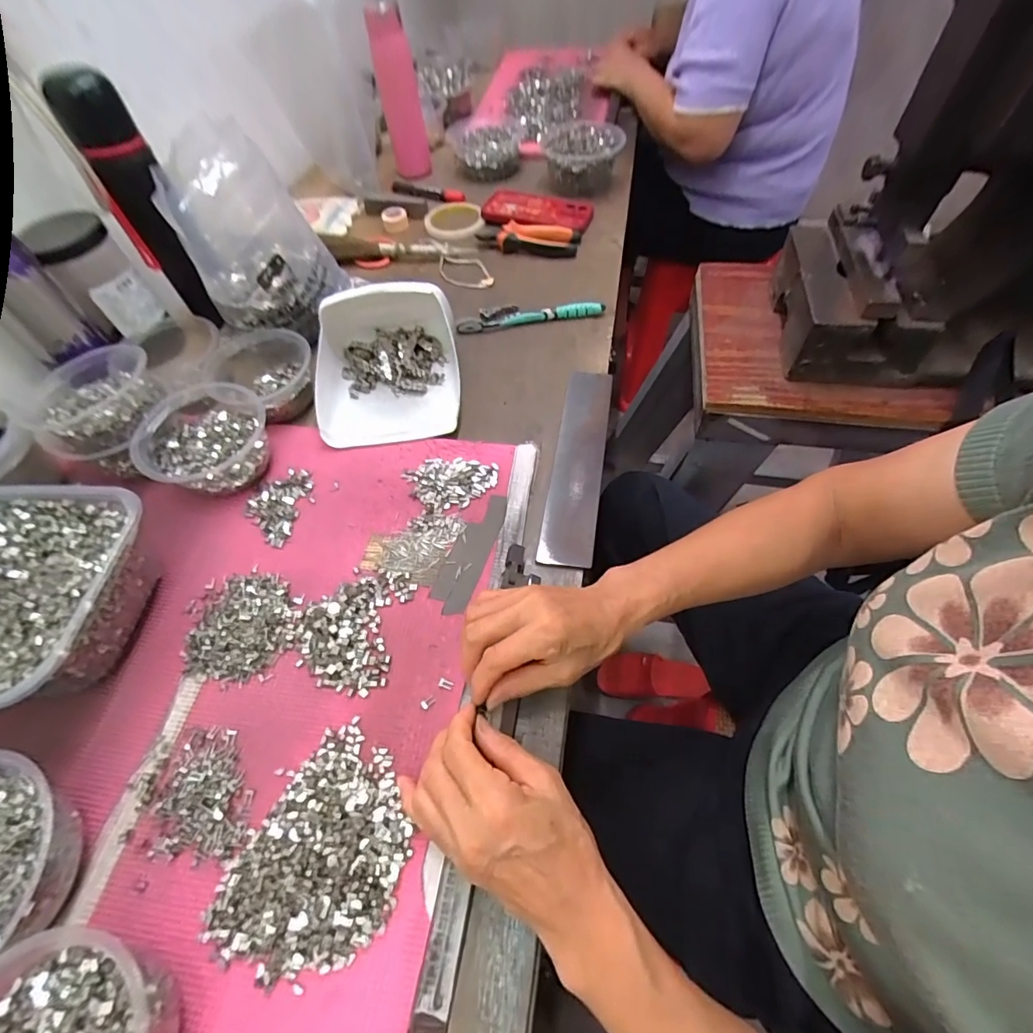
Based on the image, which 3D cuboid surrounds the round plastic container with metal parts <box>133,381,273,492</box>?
[{"bbox_3d":[-0.303,-0.070,0.475,0.103,0.059,0.113,-1,58,2],"label":"round plastic container with metal parts"}]

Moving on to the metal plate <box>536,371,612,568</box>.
[{"bbox_3d":[0.064,-0.060,0.490,0.049,0.008,0.244,4,56,13],"label":"metal plate"}]

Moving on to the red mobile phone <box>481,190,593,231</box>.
[{"bbox_3d":[0.033,-0.487,0.761,0.169,0.009,0.093,19,61,14],"label":"red mobile phone"}]

